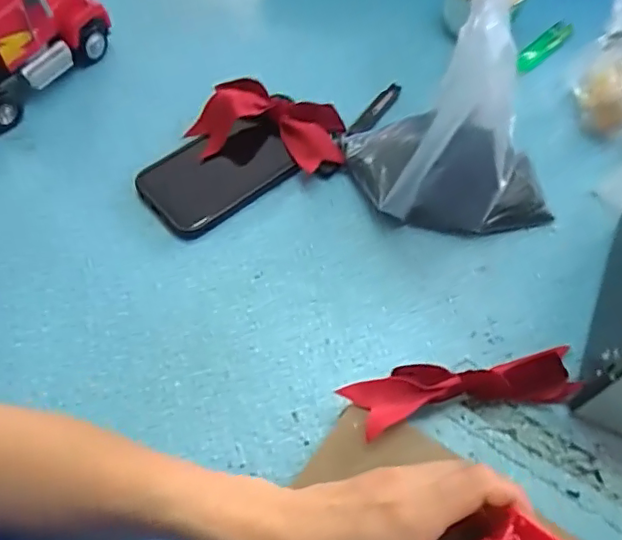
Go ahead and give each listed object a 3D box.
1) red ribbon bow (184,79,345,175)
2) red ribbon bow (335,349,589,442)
[{"bbox_3d":[-0.035,-0.129,0.483,0.127,0.034,0.082,8,60,4],"label":"red ribbon bow"},{"bbox_3d":[0.102,0.075,0.368,0.166,0.037,0.044,-12,61,-7],"label":"red ribbon bow"}]

